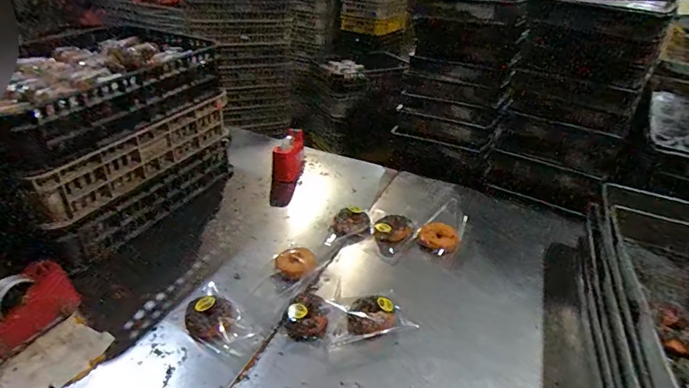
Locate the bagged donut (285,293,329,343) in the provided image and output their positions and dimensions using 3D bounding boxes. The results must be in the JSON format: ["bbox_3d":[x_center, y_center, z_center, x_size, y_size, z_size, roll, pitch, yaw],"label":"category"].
[{"bbox_3d":[-0.079,0.256,0.883,0.086,0.034,0.102,-4,35,-9],"label":"bagged donut"}]

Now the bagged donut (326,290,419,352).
[{"bbox_3d":[0.051,0.254,0.890,0.188,0.039,0.099,-7,35,-14],"label":"bagged donut"}]

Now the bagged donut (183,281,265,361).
[{"bbox_3d":[-0.261,0.256,0.869,0.199,0.040,0.109,26,41,31],"label":"bagged donut"}]

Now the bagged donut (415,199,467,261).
[{"bbox_3d":[0.268,0.094,1.153,0.114,0.063,0.188,18,37,21],"label":"bagged donut"}]

